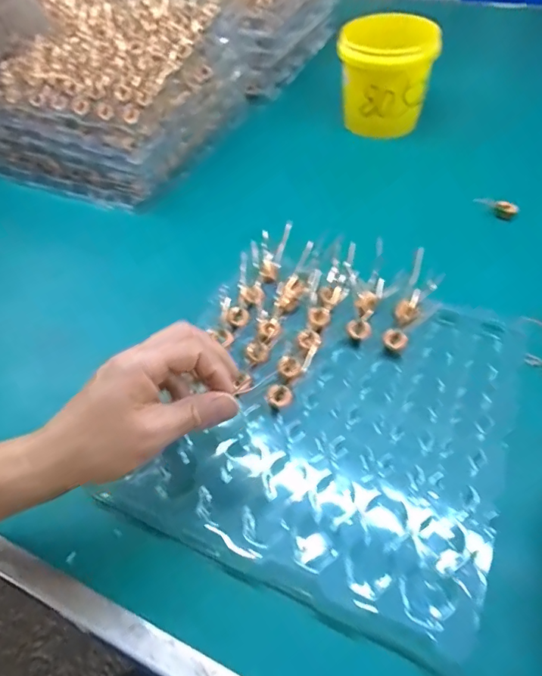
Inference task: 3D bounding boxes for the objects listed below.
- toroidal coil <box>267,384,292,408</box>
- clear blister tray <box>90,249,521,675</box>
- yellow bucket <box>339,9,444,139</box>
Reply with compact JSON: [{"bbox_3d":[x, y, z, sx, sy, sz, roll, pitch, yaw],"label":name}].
[{"bbox_3d":[0.007,0.048,0.394,0.020,0.006,0.019,-3,50,3],"label":"toroidal coil"},{"bbox_3d":[0.052,0.056,0.387,0.264,0.027,0.283,17,54,19],"label":"clear blister tray"},{"bbox_3d":[0.153,-0.359,0.649,0.107,0.125,0.107,-3,50,3],"label":"yellow bucket"}]

